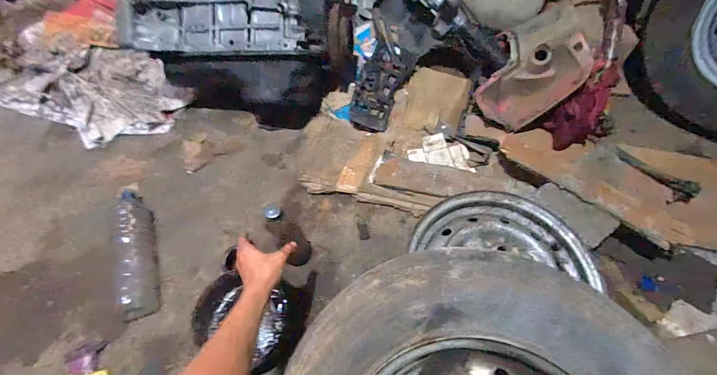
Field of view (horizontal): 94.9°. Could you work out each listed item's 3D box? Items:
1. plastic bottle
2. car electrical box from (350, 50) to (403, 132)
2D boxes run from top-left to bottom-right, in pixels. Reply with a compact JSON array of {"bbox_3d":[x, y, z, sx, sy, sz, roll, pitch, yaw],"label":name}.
[{"bbox_3d":[-0.524,0.142,0.784,0.067,0.075,0.331,-17,59,-9],"label":"plastic bottle"},{"bbox_3d":[0.054,-0.297,1.004,0.129,0.056,0.255,16,85,10],"label":"car electrical box"}]

